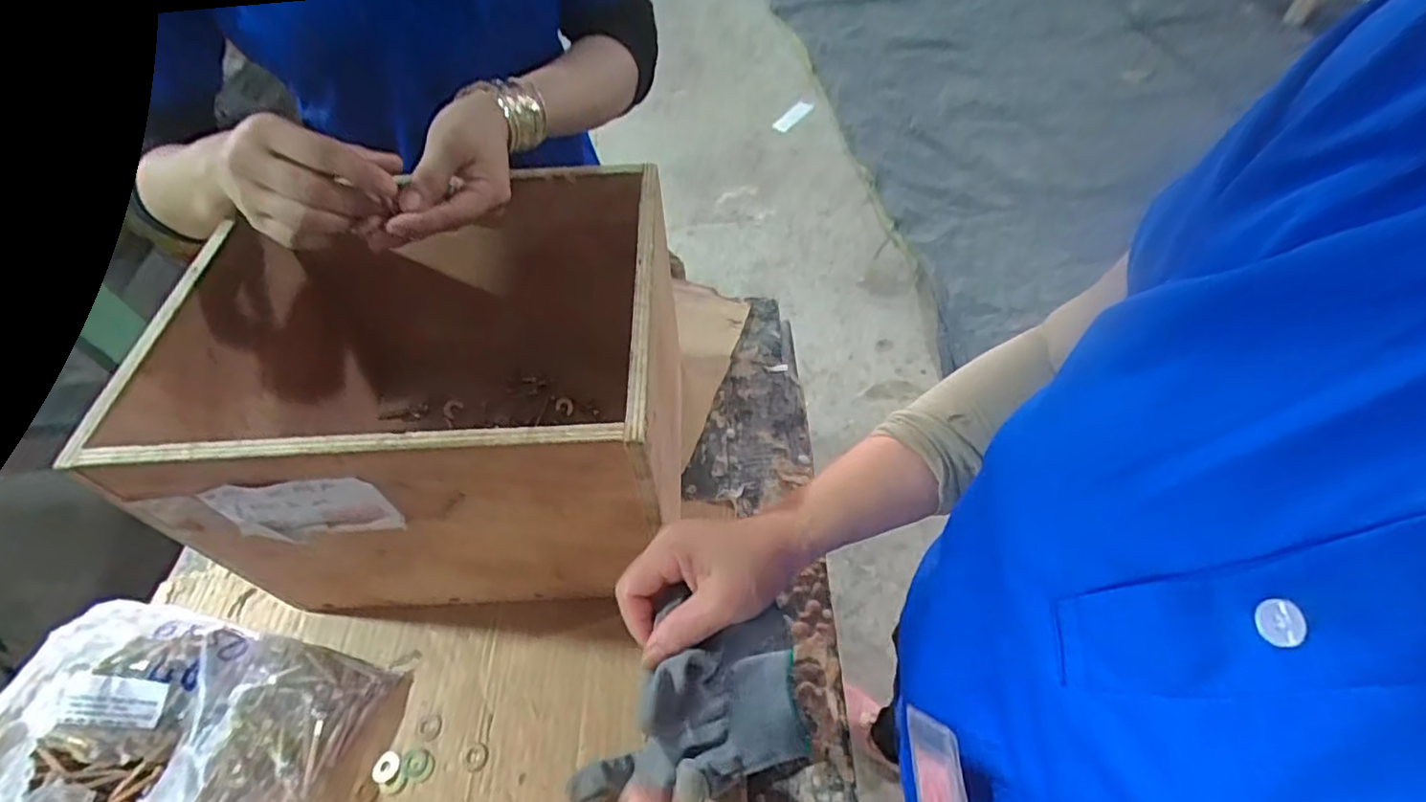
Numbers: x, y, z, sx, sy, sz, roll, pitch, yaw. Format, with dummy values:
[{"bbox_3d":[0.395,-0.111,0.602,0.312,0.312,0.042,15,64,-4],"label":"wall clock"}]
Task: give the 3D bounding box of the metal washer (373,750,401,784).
[{"bbox_3d":[-0.237,0.265,0.454,0.018,0.004,0.020,4,54,6],"label":"metal washer"}]

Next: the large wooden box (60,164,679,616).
[{"bbox_3d":[-0.198,-0.005,0.503,0.320,0.235,0.260,-3,53,1],"label":"large wooden box"}]

